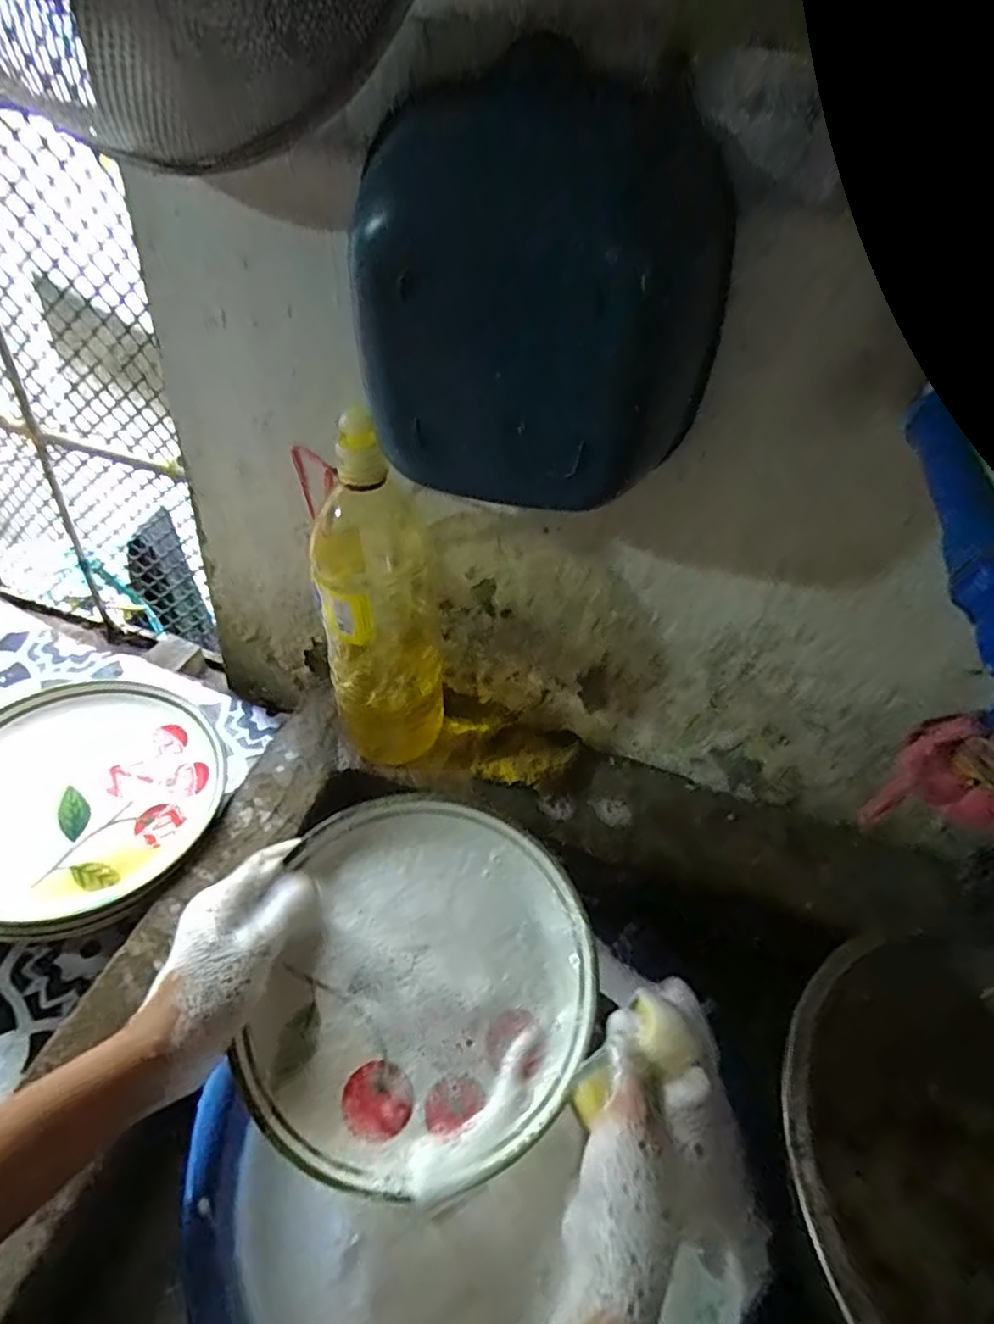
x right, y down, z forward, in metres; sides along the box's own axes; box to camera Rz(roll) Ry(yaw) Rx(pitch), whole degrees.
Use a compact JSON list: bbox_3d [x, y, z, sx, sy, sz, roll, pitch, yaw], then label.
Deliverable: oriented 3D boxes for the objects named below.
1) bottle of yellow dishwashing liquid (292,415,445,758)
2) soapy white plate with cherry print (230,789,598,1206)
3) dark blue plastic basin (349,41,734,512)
[{"bbox_3d":[-0.090,-0.041,0.511,0.092,0.290,0.093,-7,44,-16],"label":"bottle of yellow dishwashing liquid"},{"bbox_3d":[-0.039,0.186,0.407,0.188,0.019,0.214,7,56,0],"label":"soapy white plate with cherry print"},{"bbox_3d":[0.020,-0.182,0.346,0.180,0.185,0.055,13,42,6],"label":"dark blue plastic basin"}]

